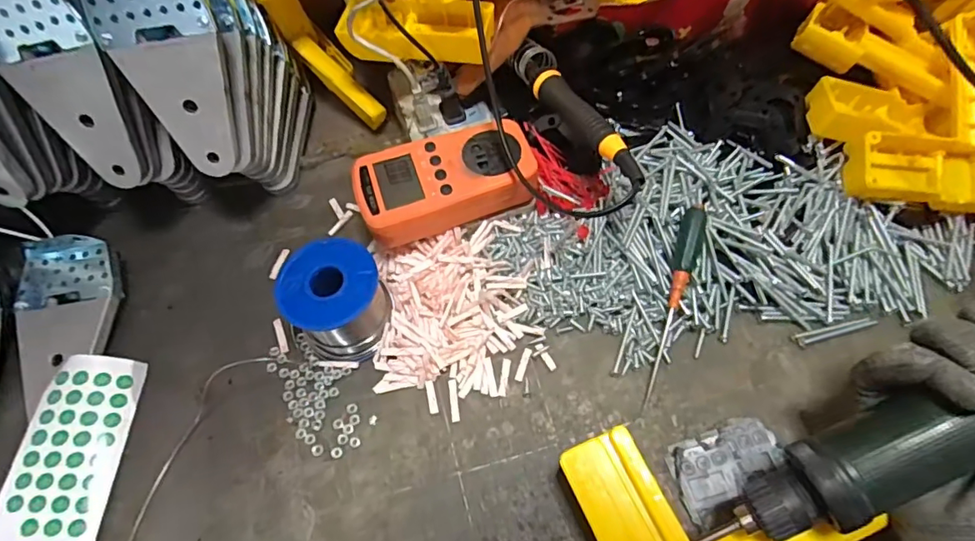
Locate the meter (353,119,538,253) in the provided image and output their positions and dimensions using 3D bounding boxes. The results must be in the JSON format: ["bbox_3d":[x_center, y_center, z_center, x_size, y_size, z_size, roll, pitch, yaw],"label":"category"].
[{"bbox_3d":[-0.029,-0.061,0.382,0.128,0.044,0.072,-18,63,-7],"label":"meter"}]

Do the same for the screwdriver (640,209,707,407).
[{"bbox_3d":[0.129,0.023,0.360,0.015,0.014,0.144,16,84,11],"label":"screwdriver"}]

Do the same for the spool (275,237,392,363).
[{"bbox_3d":[-0.103,0.022,0.353,0.061,0.066,0.061,4,63,5],"label":"spool"}]

